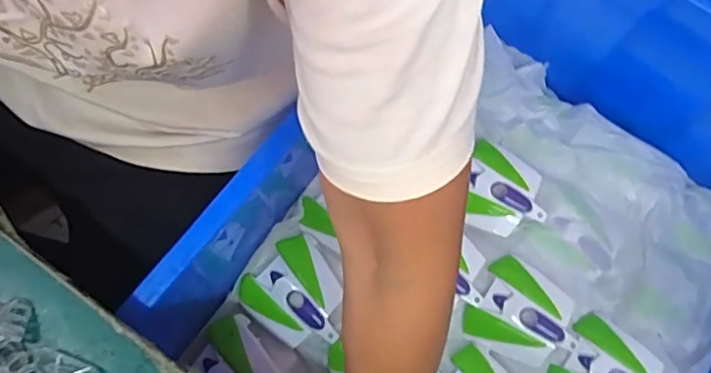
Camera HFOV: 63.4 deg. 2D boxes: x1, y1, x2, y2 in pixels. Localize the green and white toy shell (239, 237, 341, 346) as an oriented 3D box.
[{"bbox_3d":[-0.055,0.109,0.575,0.089,0.021,0.101,-43,78,-15],"label":"green and white toy shell"}]

